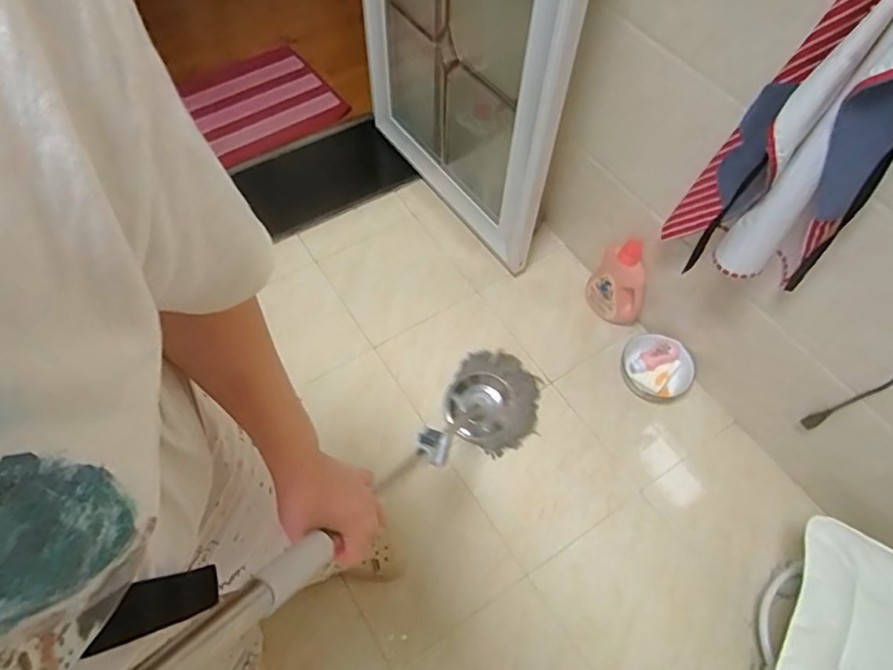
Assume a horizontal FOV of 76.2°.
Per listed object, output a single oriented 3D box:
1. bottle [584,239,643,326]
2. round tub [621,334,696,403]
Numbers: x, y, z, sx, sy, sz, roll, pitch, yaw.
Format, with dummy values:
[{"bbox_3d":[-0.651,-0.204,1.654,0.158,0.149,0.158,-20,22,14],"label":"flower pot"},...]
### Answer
[{"bbox_3d":[0.419,-0.122,1.382,0.064,0.239,0.135,-25,64,-15],"label":"bottle"},{"bbox_3d":[0.497,0.078,1.350,0.163,0.052,0.157,1,61,-1],"label":"round tub"}]

